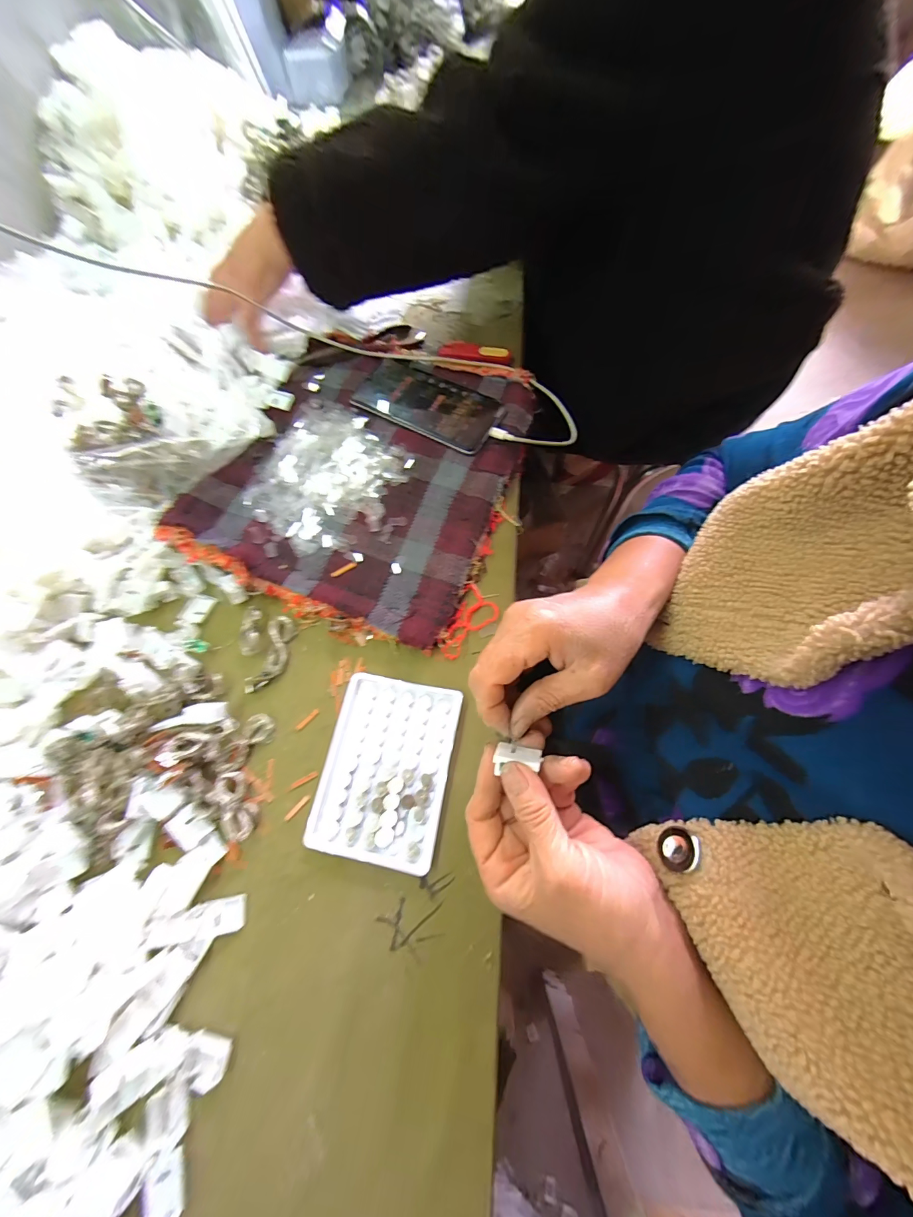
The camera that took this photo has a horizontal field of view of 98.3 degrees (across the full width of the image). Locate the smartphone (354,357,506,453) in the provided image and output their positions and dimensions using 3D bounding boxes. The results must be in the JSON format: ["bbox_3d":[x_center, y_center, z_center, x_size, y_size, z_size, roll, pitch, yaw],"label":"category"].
[{"bbox_3d":[-0.032,-0.225,0.428,0.156,0.013,0.077,29,72,15],"label":"smartphone"}]

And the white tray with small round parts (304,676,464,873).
[{"bbox_3d":[-0.054,0.120,0.305,0.096,0.009,0.129,9,68,8],"label":"white tray with small round parts"}]

